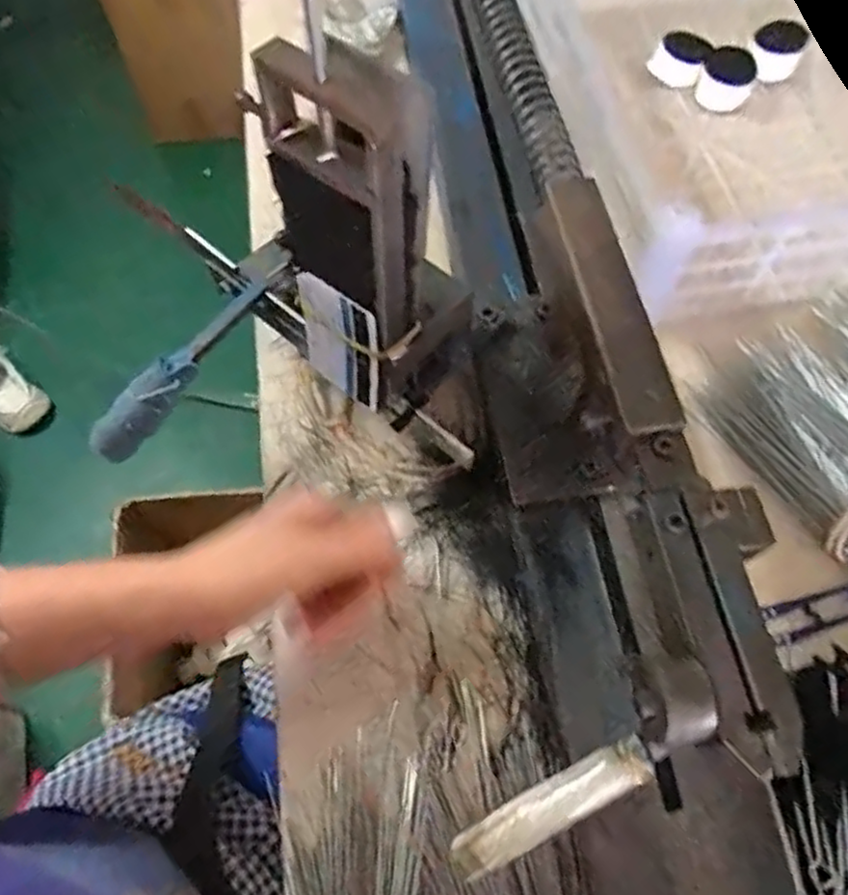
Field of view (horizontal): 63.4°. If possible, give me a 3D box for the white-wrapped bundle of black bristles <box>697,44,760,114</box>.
[{"bbox_3d":[0.282,-0.341,0.639,0.049,0.037,0.048,17,64,8],"label":"white-wrapped bundle of black bristles"}]

